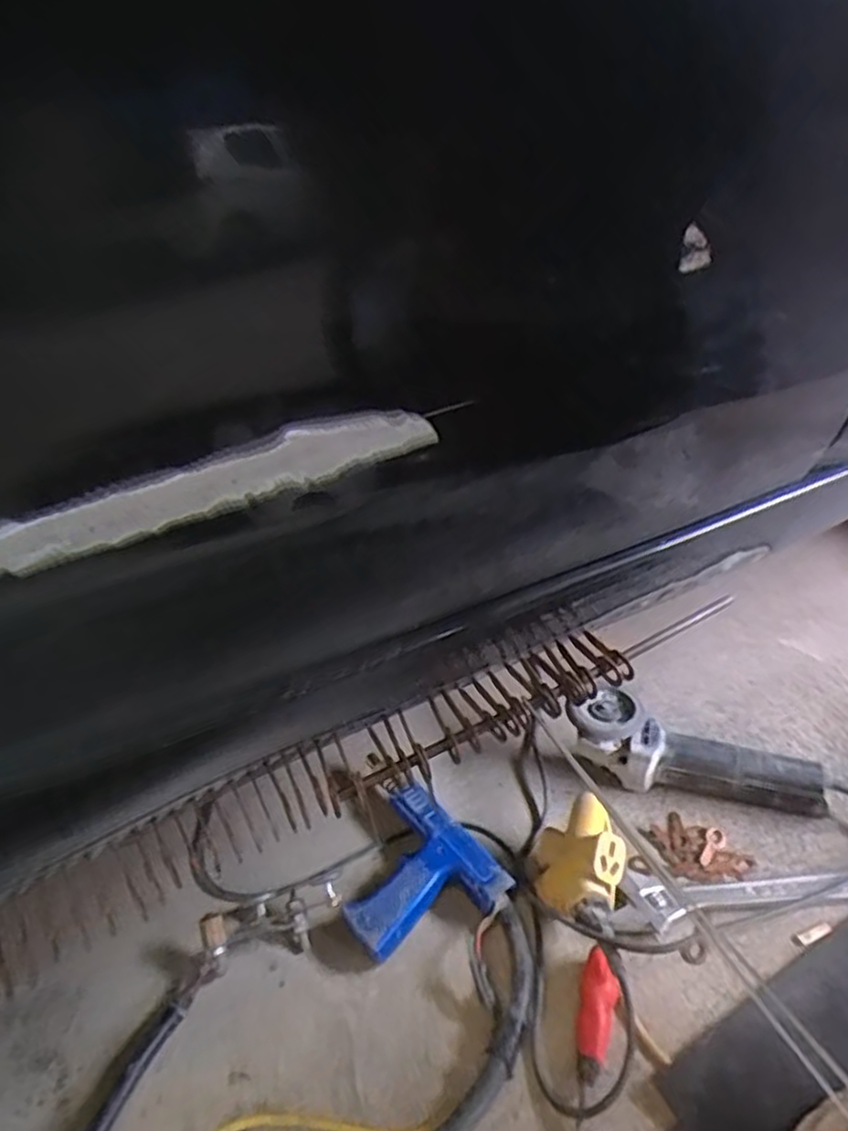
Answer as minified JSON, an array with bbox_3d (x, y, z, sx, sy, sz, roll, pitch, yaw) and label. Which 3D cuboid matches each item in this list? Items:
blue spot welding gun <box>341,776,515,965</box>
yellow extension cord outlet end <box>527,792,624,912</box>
[{"bbox_3d":[-0.014,0.311,0.732,0.157,0.044,0.159,-19,34,-20],"label":"blue spot welding gun"},{"bbox_3d":[0.154,0.292,0.699,0.103,0.048,0.101,-42,28,21],"label":"yellow extension cord outlet end"}]

